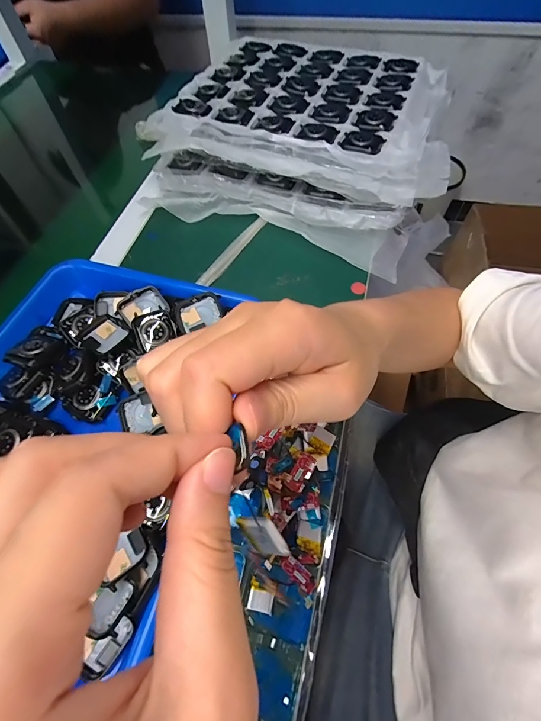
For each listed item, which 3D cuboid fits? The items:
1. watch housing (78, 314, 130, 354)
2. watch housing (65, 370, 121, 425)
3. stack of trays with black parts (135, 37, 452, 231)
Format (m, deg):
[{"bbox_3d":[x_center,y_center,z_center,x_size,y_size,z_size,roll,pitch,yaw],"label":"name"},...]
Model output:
[{"bbox_3d":[-0.151,-0.023,0.318,0.040,0.009,0.038,33,68,19],"label":"watch housing"},{"bbox_3d":[-0.156,0.032,0.304,0.037,0.012,0.041,25,66,16],"label":"watch housing"},{"bbox_3d":[0.041,-0.308,0.454,0.350,0.069,0.266,15,64,11],"label":"stack of trays with black parts"}]

